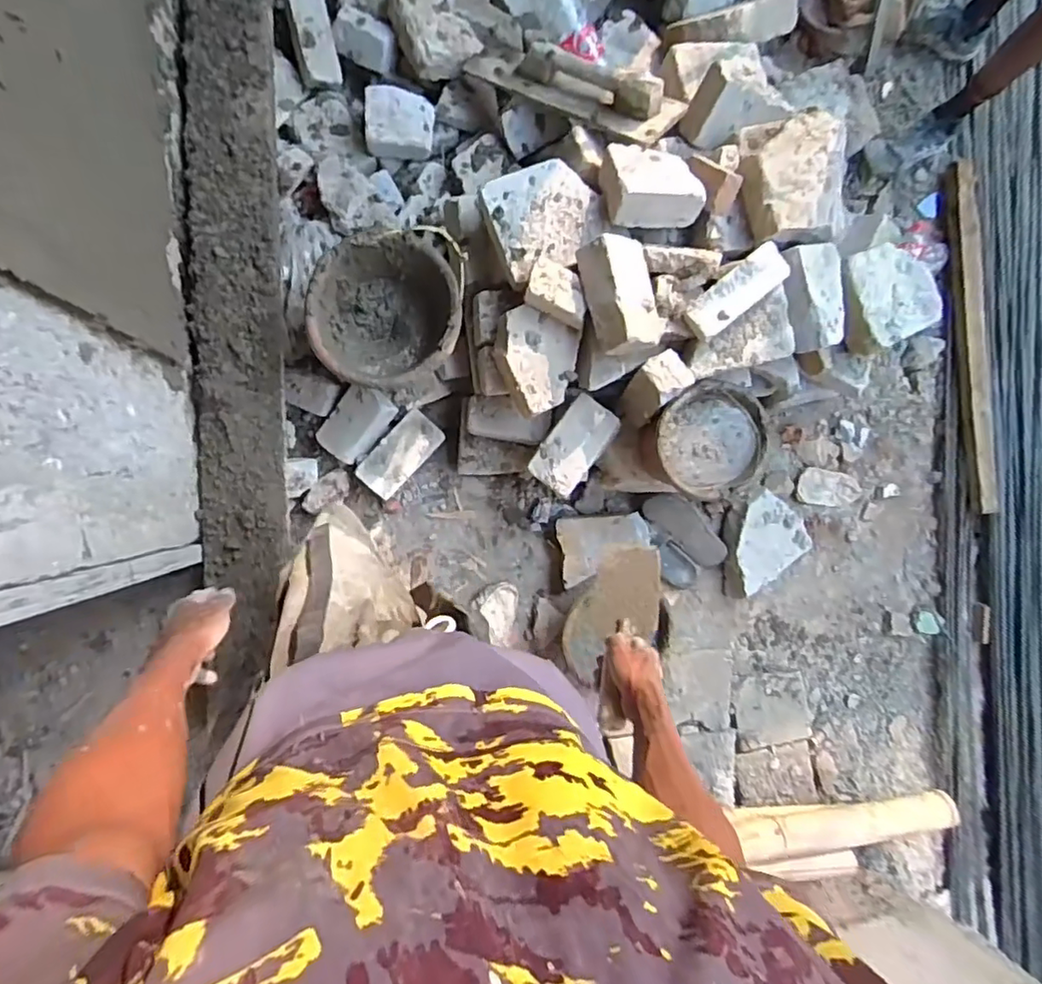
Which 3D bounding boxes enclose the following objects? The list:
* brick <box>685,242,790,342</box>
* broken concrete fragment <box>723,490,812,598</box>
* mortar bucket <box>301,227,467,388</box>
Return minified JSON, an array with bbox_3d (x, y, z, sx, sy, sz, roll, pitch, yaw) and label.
[{"bbox_3d":[0.398,-0.367,1.097,0.202,0.040,0.075,-39,95,5],"label":"brick"},{"bbox_3d":[0.603,0.125,1.515,0.228,0.084,0.218,-29,94,-9],"label":"broken concrete fragment"},{"bbox_3d":[-0.254,-0.350,1.185,0.305,0.168,0.271,-21,93,-9],"label":"mortar bucket"}]

